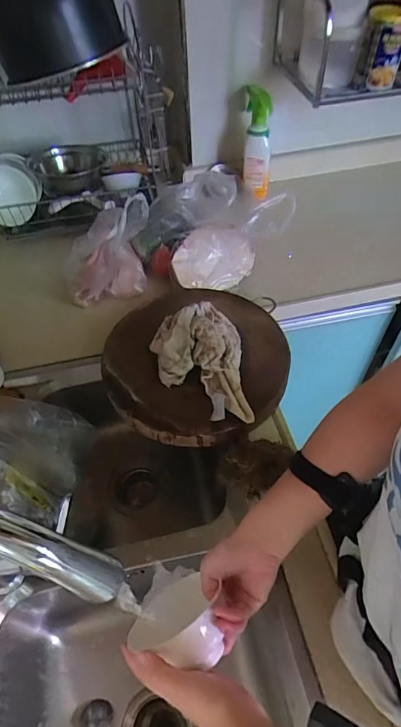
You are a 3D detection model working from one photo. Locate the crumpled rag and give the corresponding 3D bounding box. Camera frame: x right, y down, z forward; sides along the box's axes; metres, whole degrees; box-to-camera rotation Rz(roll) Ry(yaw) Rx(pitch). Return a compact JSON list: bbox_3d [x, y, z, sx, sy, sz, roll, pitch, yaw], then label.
[{"bbox_3d":[-0.001,-0.011,0.651,0.134,0.054,0.204,-5,52,-2],"label":"crumpled rag"}]

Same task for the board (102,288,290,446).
[{"bbox_3d":[-0.005,-0.013,0.697,0.286,0.034,0.302,-1,52,2],"label":"board"}]

